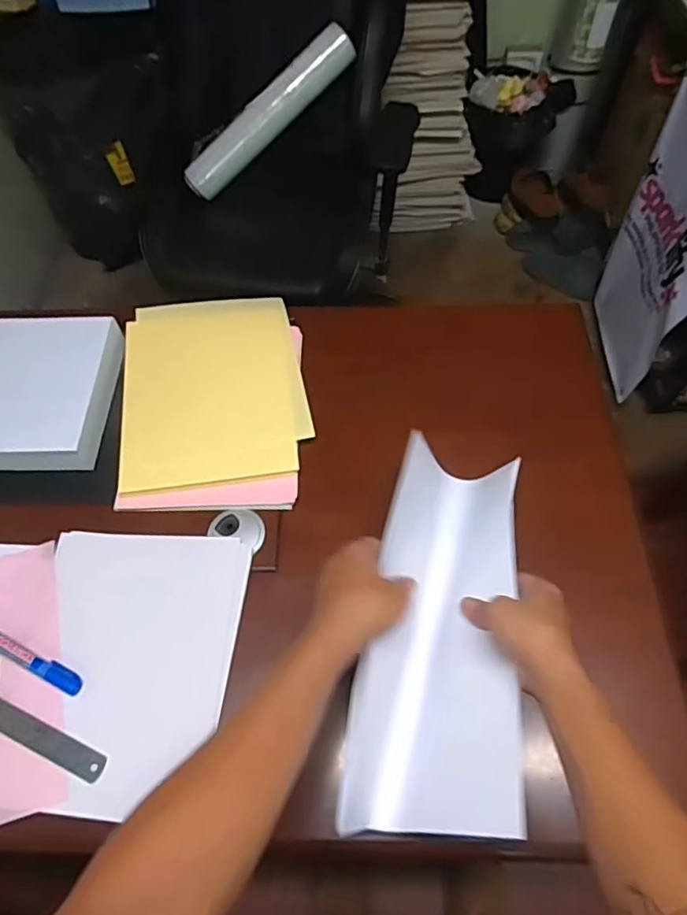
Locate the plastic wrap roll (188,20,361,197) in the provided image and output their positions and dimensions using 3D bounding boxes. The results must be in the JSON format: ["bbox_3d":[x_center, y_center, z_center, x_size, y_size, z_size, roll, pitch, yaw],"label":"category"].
[{"bbox_3d":[-0.189,-0.838,1.424,0.504,0.072,0.093,-38,62,12],"label":"plastic wrap roll"}]

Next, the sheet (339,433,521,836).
[{"bbox_3d":[0.097,0.150,0.548,0.126,0.098,0.350,10,54,8],"label":"sheet"}]

